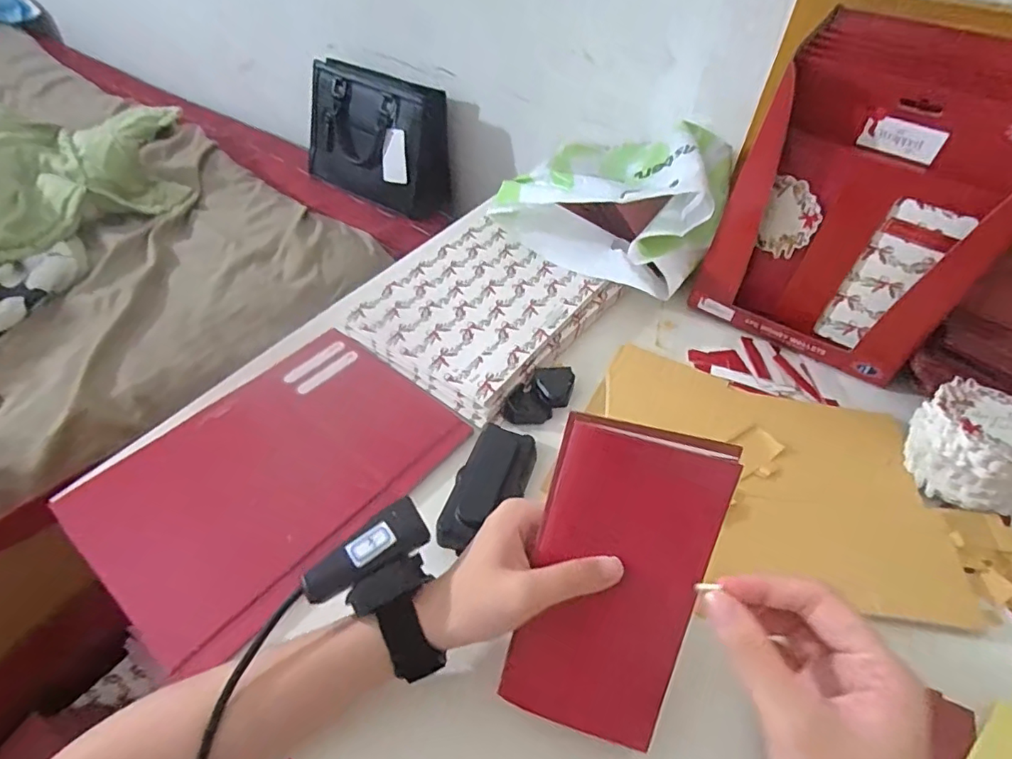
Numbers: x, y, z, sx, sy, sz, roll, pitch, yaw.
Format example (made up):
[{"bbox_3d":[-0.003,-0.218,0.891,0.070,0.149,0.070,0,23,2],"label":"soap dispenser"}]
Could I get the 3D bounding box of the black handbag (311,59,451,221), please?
[{"bbox_3d":[-0.229,-0.427,0.952,0.260,0.194,0.119,30,52,23],"label":"black handbag"}]

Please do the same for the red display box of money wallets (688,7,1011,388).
[{"bbox_3d":[0.331,-0.165,0.501,0.202,0.252,0.169,28,51,21],"label":"red display box of money wallets"}]

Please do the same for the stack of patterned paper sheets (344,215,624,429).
[{"bbox_3d":[-0.024,-0.075,0.553,0.188,0.028,0.218,30,52,23],"label":"stack of patterned paper sheets"}]

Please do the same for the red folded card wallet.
[{"bbox_3d":[0.058,0.110,0.288,0.087,0.177,0.011,14,14,9],"label":"red folded card wallet"}]

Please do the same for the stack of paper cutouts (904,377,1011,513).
[{"bbox_3d":[0.371,0.051,0.428,0.072,0.063,0.080,7,47,3],"label":"stack of paper cutouts"}]

